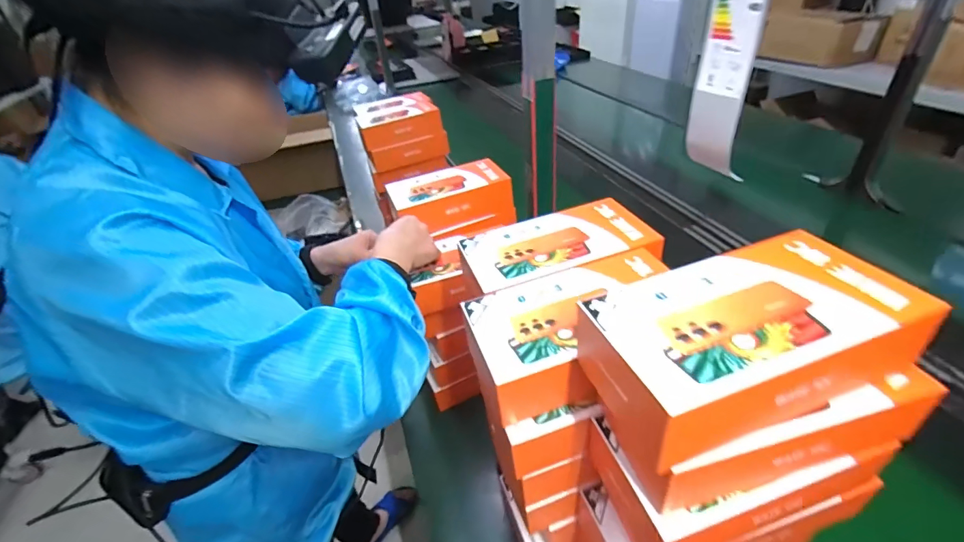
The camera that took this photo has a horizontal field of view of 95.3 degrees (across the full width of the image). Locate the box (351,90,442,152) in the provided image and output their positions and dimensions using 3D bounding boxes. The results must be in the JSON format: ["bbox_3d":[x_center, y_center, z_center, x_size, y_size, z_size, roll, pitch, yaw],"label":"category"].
[{"bbox_3d":[-0.209,-0.378,1.092,0.191,0.066,0.165,-15,38,-11],"label":"box"}]

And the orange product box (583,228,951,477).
[{"bbox_3d":[0.160,0.046,0.284,0.207,0.062,0.109,-14,37,-11],"label":"orange product box"}]

